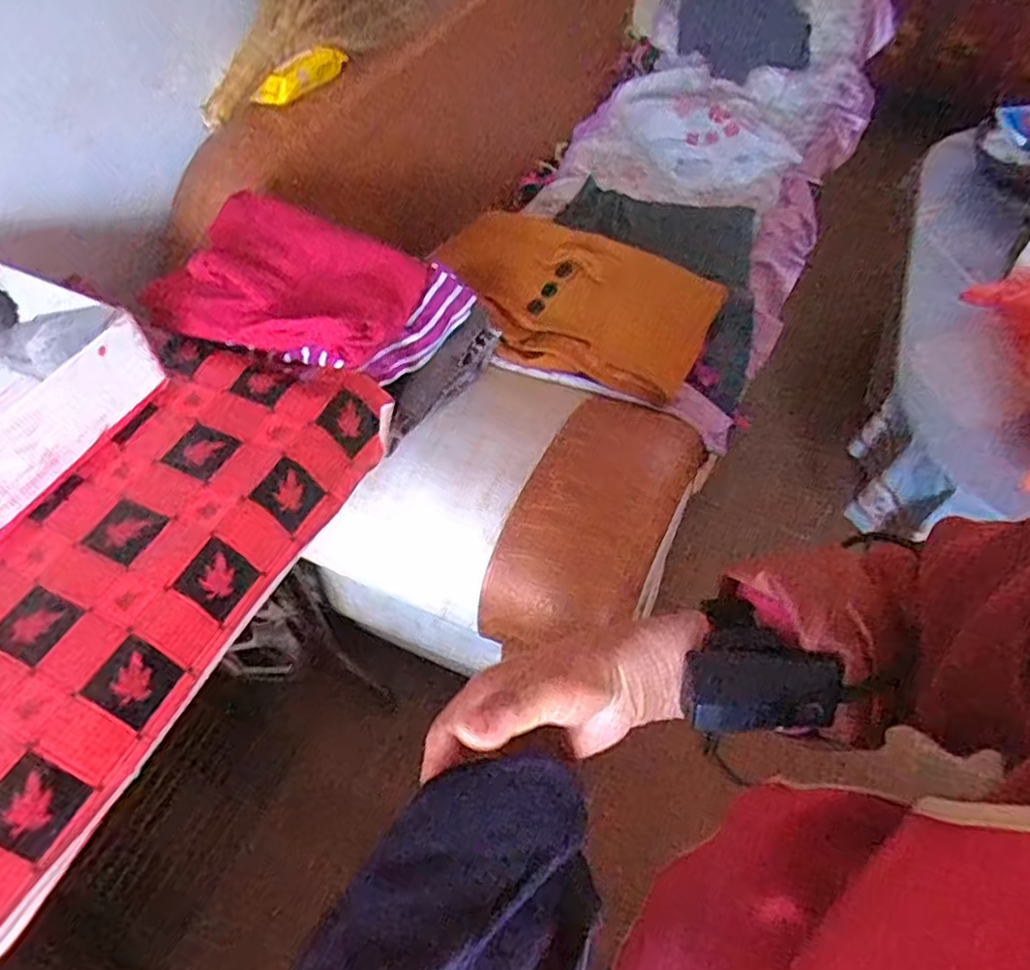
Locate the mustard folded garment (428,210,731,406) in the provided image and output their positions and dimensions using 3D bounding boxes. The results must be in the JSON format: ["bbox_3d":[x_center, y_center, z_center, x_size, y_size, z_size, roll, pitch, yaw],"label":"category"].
[{"bbox_3d":[0.090,-0.268,1.075,0.394,0.138,0.300,24,57,17],"label":"mustard folded garment"}]

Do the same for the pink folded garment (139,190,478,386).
[{"bbox_3d":[-0.218,-0.214,0.786,0.293,0.102,0.191,12,53,9],"label":"pink folded garment"}]

